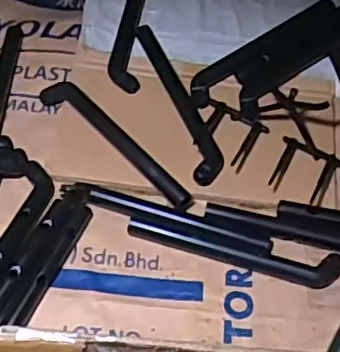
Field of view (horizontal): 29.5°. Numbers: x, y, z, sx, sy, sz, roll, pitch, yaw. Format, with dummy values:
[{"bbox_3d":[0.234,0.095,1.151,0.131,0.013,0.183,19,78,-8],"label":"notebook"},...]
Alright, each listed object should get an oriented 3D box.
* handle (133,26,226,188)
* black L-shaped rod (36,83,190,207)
[{"bbox_3d":[0.015,-0.100,0.826,0.044,0.027,0.244,-14,58,-14],"label":"handle"},{"bbox_3d":[-0.065,-0.045,0.787,0.241,0.022,0.035,38,61,20],"label":"black L-shaped rod"}]

